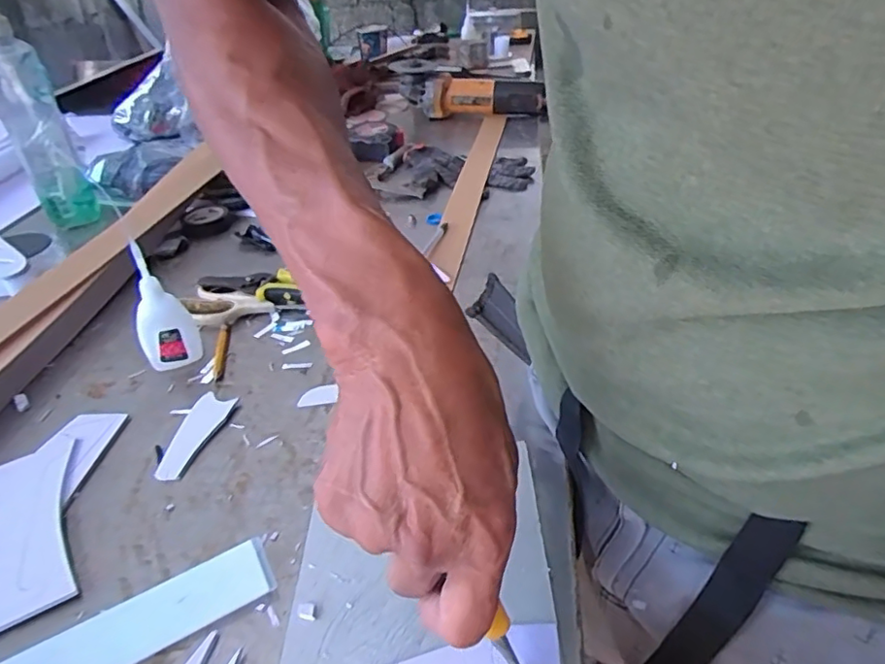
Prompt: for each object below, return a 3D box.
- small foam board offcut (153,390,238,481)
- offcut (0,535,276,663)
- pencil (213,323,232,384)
[{"bbox_3d":[-0.183,0.074,0.430,0.031,0.007,0.082,7,37,13],"label":"small foam board offcut"},{"bbox_3d":[-0.159,0.155,0.313,0.134,0.005,0.036,-20,39,-23],"label":"offcut"},{"bbox_3d":[-0.192,0.017,0.512,0.010,0.006,0.081,-10,36,-7],"label":"pencil"}]

